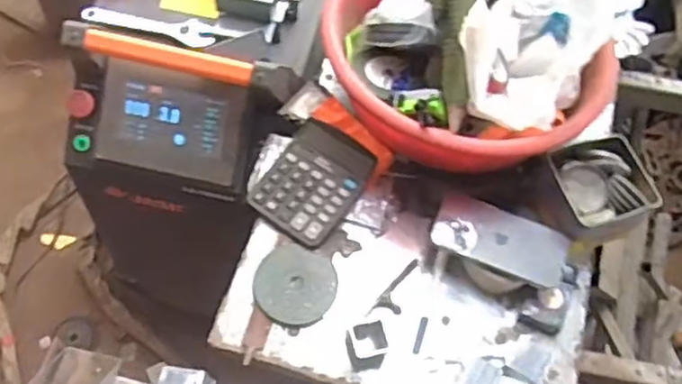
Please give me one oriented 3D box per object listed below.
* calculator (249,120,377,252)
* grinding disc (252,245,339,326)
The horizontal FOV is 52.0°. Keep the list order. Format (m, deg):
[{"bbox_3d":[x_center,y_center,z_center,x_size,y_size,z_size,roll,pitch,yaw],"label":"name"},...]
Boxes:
[{"bbox_3d":[-0.037,-0.015,0.894,0.122,0.035,0.141,34,64,14],"label":"calculator"},{"bbox_3d":[-0.055,0.112,0.850,0.097,0.013,0.102,2,61,-3],"label":"grinding disc"}]

